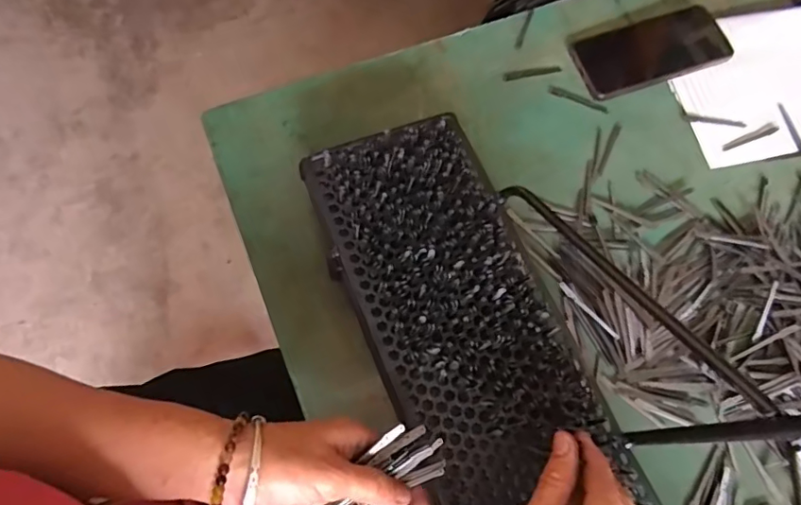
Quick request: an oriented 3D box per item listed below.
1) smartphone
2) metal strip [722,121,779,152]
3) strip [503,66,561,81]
[{"bbox_3d":[0.269,-0.219,0.573,0.152,0.014,0.080,-21,74,-1],"label":"smartphone"},{"bbox_3d":[0.366,-0.120,0.552,0.071,0.004,0.011,-24,71,-12],"label":"metal strip"},{"bbox_3d":[0.143,-0.194,0.574,0.064,0.005,0.009,-12,69,-7],"label":"strip"}]

